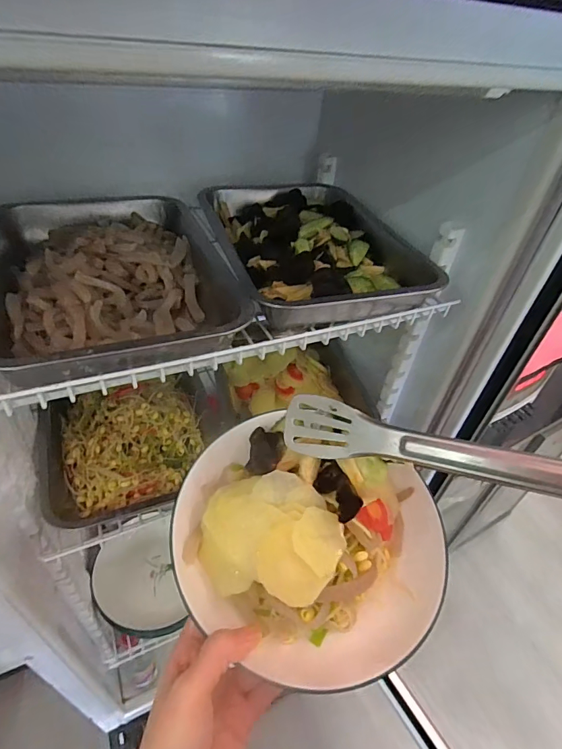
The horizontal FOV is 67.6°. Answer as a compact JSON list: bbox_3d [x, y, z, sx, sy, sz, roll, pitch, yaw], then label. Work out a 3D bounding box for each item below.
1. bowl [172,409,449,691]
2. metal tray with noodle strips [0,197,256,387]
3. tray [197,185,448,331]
[{"bbox_3d":[0.024,0.113,0.318,0.198,0.085,0.178,17,42,10],"label":"bowl"},{"bbox_3d":[-0.176,-0.109,0.430,0.224,0.044,0.322,-9,44,-19],"label":"metal tray with noodle strips"},{"bbox_3d":[0.022,-0.165,0.515,0.205,0.045,0.307,-9,44,-18],"label":"tray"}]

